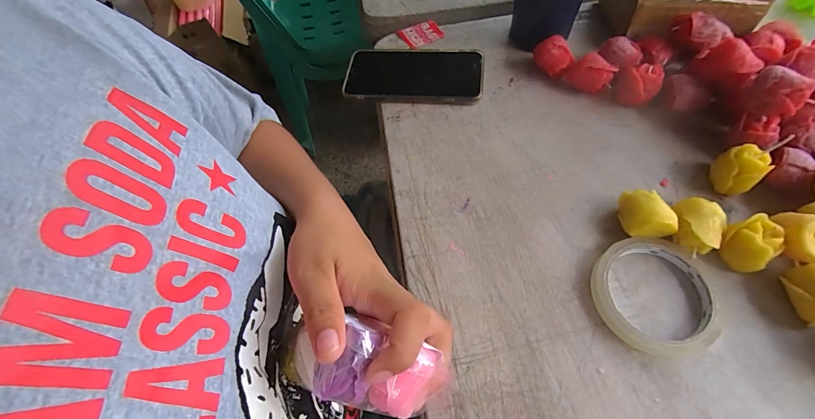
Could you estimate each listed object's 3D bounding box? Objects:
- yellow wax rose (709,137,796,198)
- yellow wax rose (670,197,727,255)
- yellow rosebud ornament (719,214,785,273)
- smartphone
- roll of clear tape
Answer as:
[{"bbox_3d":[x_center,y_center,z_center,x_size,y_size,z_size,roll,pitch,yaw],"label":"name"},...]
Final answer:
[{"bbox_3d":[0.289,-0.036,0.321,0.031,0.056,0.032,26,67,17],"label":"yellow wax rose"},{"bbox_3d":[0.237,0.014,0.305,0.037,0.035,0.037,36,70,20],"label":"yellow wax rose"},{"bbox_3d":[0.270,0.028,0.292,0.031,0.038,0.031,36,70,20],"label":"yellow rosebud ornament"},{"bbox_3d":[0.008,-0.157,0.429,0.155,0.012,0.083,4,62,6],"label":"smartphone"},{"bbox_3d":[0.198,0.067,0.291,0.097,0.013,0.088,-3,62,2],"label":"roll of clear tape"}]

